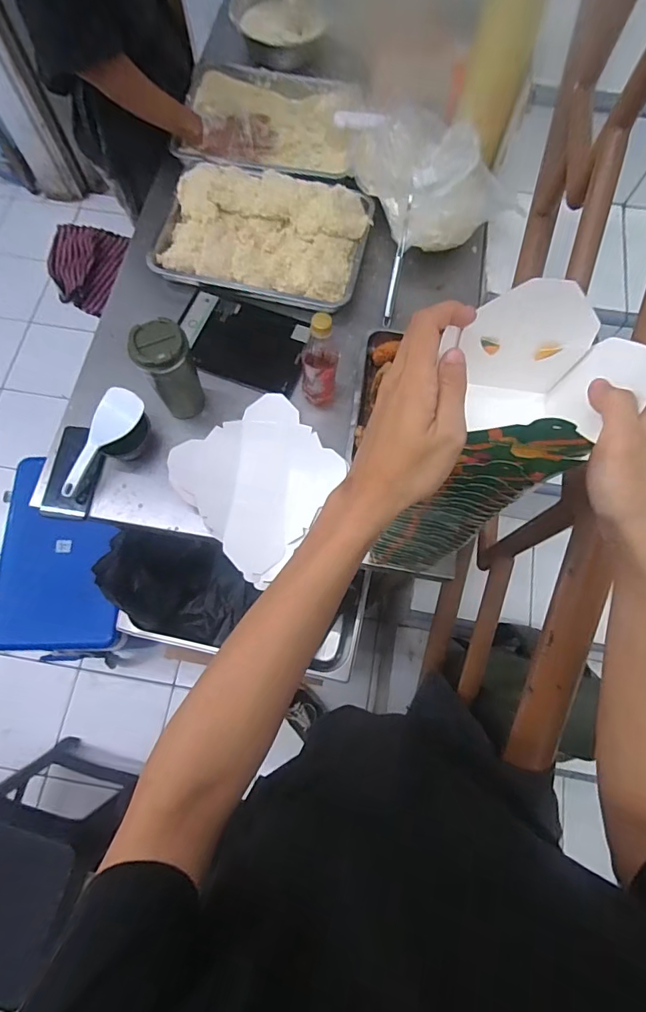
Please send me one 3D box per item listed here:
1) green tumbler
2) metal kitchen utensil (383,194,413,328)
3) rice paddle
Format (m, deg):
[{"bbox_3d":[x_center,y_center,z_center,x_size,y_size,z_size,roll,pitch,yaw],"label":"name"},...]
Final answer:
[{"bbox_3d":[-0.240,-0.211,0.753,0.076,0.173,0.078,0,73,0],"label":"green tumbler"},{"bbox_3d":[0.141,-0.455,0.876,0.016,0.014,0.227,11,102,3],"label":"metal kitchen utensil"},{"bbox_3d":[-0.357,-0.102,0.752,0.060,0.017,0.189,30,80,-18],"label":"rice paddle"}]

